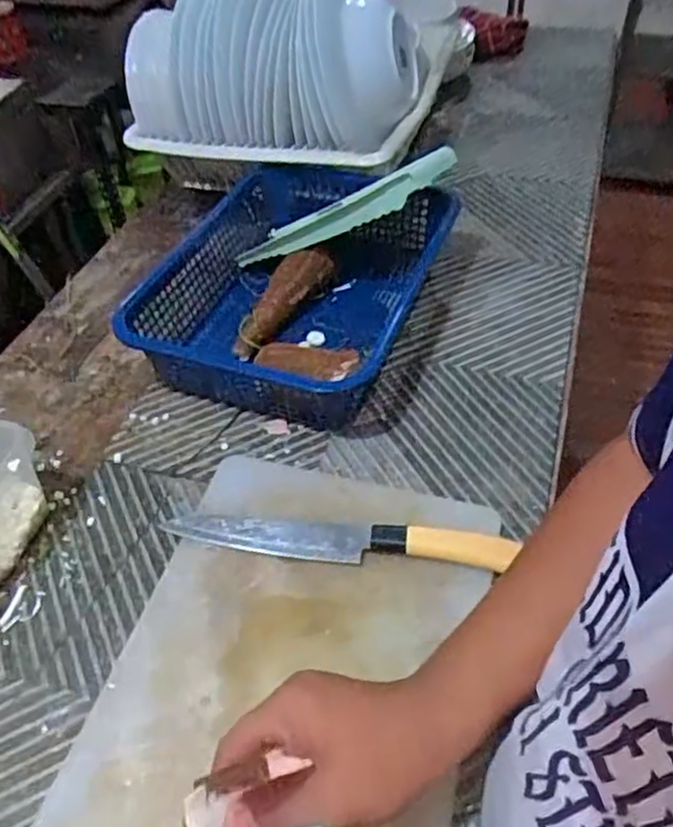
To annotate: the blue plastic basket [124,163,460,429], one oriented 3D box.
[{"bbox_3d":[-0.036,-0.142,0.747,0.239,0.093,0.336,14,49,15],"label":"blue plastic basket"}]

